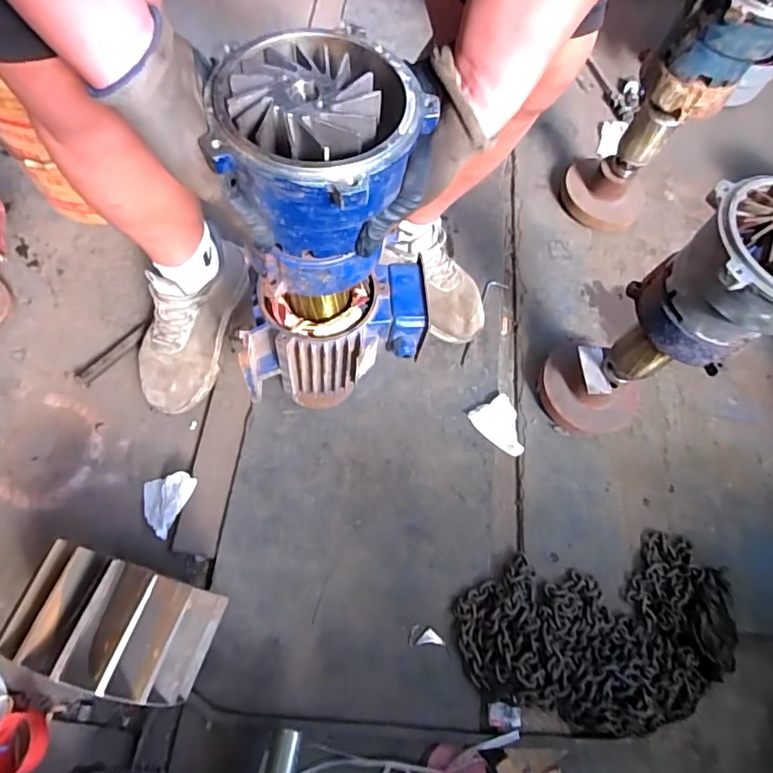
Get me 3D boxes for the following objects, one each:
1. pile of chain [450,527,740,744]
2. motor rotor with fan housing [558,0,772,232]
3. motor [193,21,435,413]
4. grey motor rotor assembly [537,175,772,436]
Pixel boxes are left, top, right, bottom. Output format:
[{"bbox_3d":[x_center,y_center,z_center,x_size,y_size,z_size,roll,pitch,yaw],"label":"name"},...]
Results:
[{"bbox_3d":[0.300,0.347,0.738,0.405,0.044,0.240,-8,67,-7],"label":"pile of chain"},{"bbox_3d":[0.461,-0.455,0.889,0.193,0.413,0.183,31,68,10],"label":"motor rotor with fan housing"},{"bbox_3d":[-0.059,-0.122,0.560,0.209,0.385,0.156,-22,66,-13],"label":"motor"},{"bbox_3d":[0.367,-0.060,0.707,0.188,0.424,0.190,-25,70,-13],"label":"grey motor rotor assembly"}]

